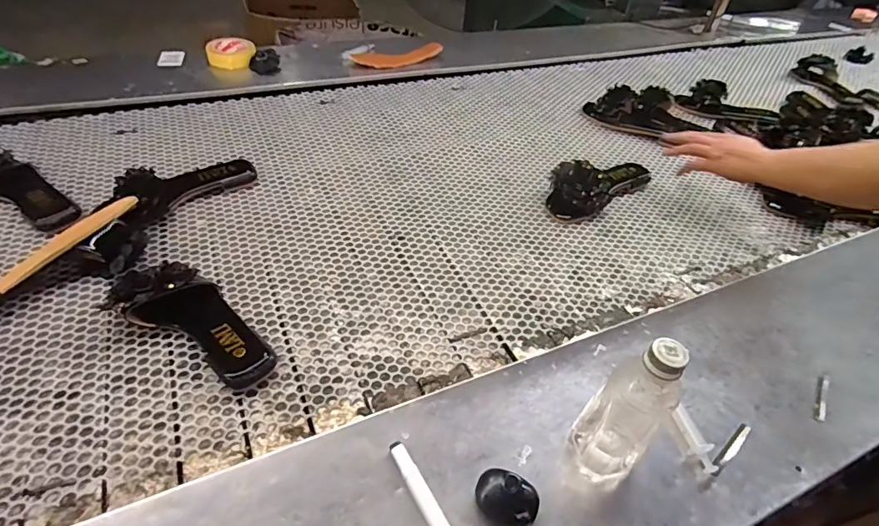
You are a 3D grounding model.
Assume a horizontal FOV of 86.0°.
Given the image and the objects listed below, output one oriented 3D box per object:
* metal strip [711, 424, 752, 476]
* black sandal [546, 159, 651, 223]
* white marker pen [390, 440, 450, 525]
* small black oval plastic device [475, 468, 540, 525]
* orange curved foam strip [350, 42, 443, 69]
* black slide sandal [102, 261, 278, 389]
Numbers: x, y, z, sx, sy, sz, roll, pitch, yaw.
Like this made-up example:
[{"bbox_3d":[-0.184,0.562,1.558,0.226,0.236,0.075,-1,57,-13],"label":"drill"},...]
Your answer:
[{"bbox_3d":[0.317,0.200,0.510,0.086,0.006,0.013,-28,53,-30],"label":"metal strip"},{"bbox_3d":[0.304,-0.155,0.872,0.226,0.082,0.085,-26,52,-29],"label":"black sandal"},{"bbox_3d":[-0.005,0.232,0.432,0.018,0.015,0.150,-21,50,-26],"label":"white marker pen"},{"bbox_3d":[0.064,0.220,0.443,0.058,0.032,0.037,13,44,7],"label":"small black oval plastic device"},{"bbox_3d":[-0.106,-0.529,1.223,0.235,0.053,0.065,-12,47,-18],"label":"orange curved foam strip"},{"bbox_3d":[-0.287,0.071,0.574,0.207,0.067,0.107,26,47,20],"label":"black slide sandal"}]

